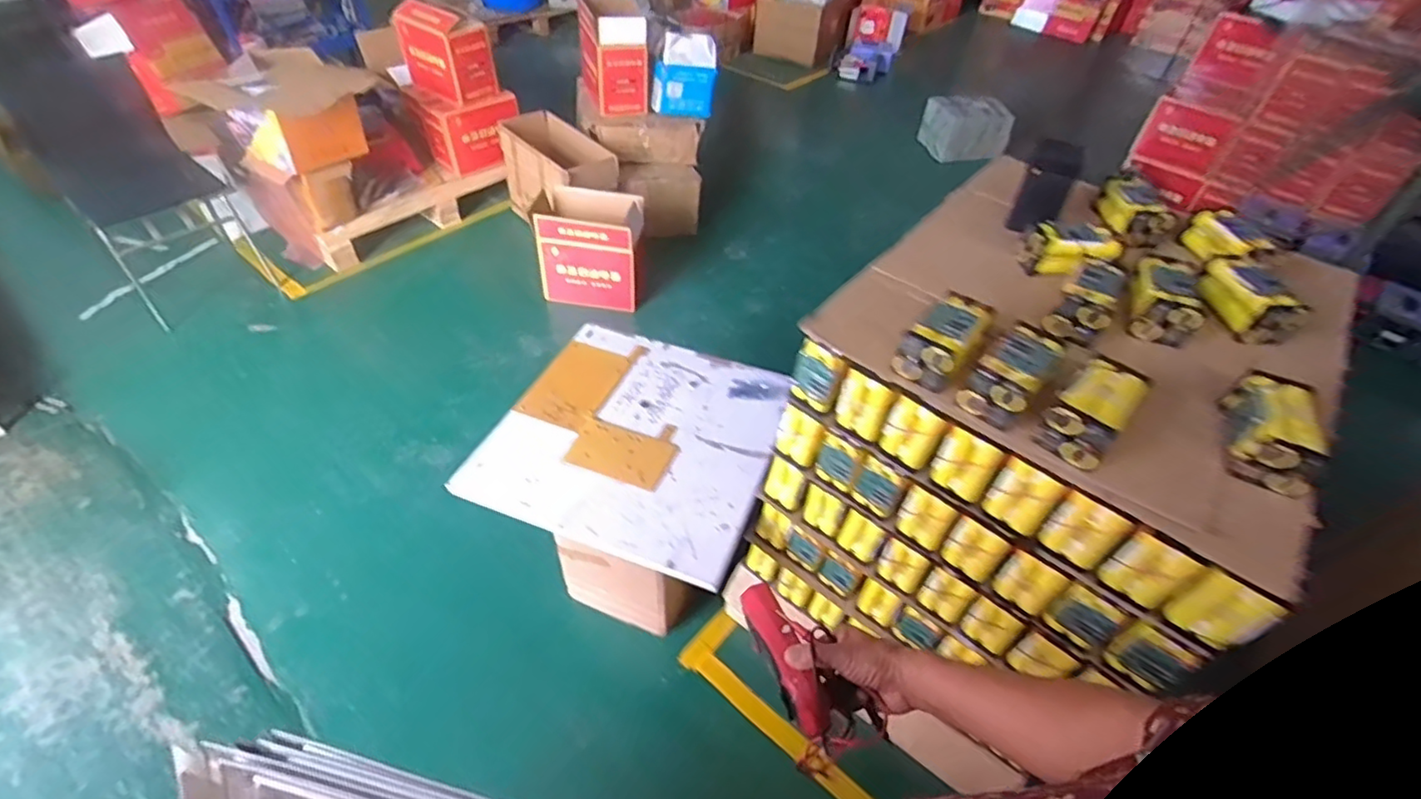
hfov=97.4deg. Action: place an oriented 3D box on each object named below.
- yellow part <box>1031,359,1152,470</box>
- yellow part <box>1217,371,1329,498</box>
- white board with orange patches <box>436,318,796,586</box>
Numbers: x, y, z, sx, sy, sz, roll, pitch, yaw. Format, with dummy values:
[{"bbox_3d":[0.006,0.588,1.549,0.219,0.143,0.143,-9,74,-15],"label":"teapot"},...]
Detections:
[{"bbox_3d":[0.490,0.012,0.802,0.079,0.070,0.144,35,53,26],"label":"yellow part"},{"bbox_3d":[0.727,0.040,0.805,0.089,0.069,0.149,24,48,17],"label":"yellow part"},{"bbox_3d":[-0.159,0.074,1.407,0.593,0.029,0.586,17,50,12],"label":"white board with orange patches"}]

